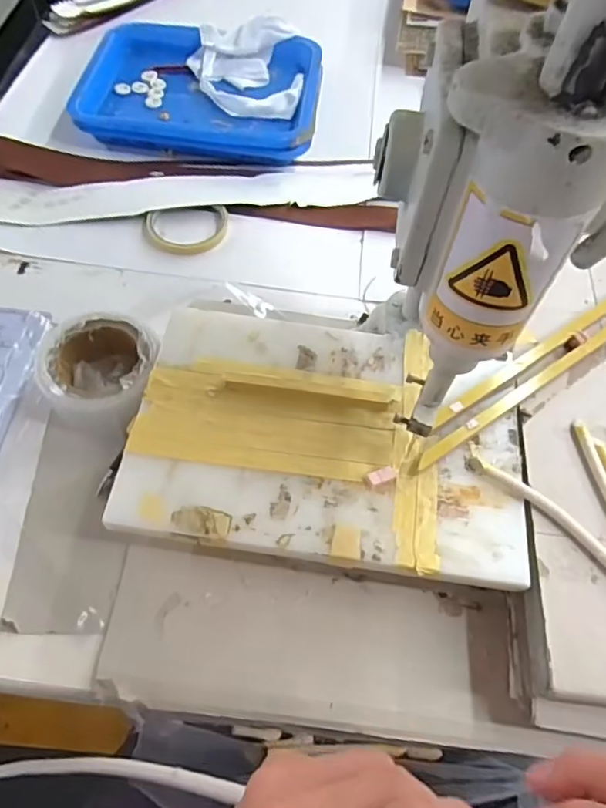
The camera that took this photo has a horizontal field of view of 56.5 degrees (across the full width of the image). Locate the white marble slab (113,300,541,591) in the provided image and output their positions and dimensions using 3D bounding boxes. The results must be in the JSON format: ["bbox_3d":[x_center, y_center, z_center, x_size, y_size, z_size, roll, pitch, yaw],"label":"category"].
[{"bbox_3d":[0.020,0.020,0.438,0.296,0.012,0.198,8,60,1],"label":"white marble slab"}]

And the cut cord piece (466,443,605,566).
[{"bbox_3d":[0.194,0.098,0.396,0.025,0.013,0.194,-35,68,-21],"label":"cut cord piece"}]

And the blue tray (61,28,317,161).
[{"bbox_3d":[-0.124,-0.395,0.709,0.286,0.046,0.206,5,60,-1],"label":"blue tray"}]

